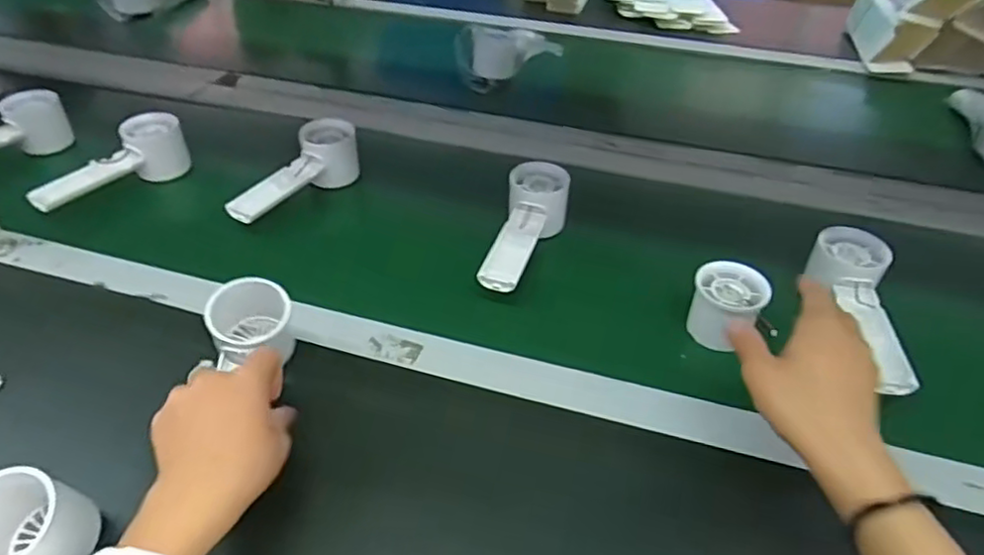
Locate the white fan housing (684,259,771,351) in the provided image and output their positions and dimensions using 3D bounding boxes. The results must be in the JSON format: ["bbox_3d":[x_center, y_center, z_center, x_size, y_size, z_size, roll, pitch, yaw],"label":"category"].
[{"bbox_3d":[0.192,0.024,0.526,0.054,0.049,0.050,23,48,22],"label":"white fan housing"}]

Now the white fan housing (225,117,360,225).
[{"bbox_3d":[-0.204,-0.097,0.653,0.049,0.072,0.160,28,51,26],"label":"white fan housing"}]

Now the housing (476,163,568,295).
[{"bbox_3d":[0.034,-0.038,0.596,0.056,0.060,0.160,10,45,11],"label":"housing"}]

